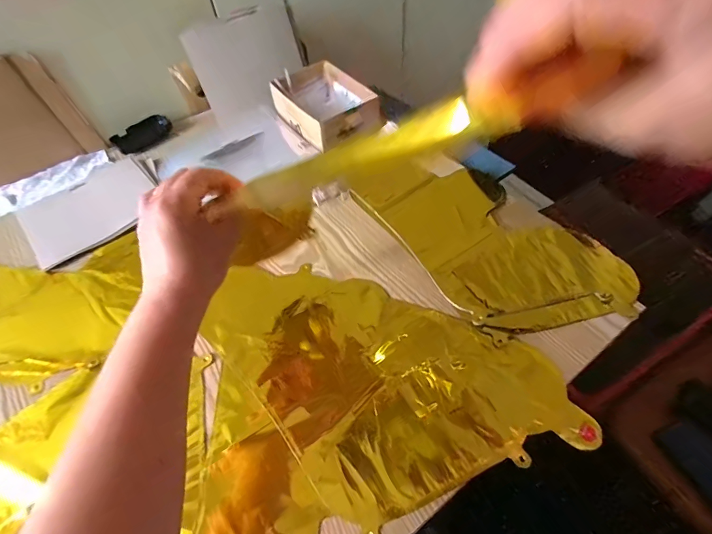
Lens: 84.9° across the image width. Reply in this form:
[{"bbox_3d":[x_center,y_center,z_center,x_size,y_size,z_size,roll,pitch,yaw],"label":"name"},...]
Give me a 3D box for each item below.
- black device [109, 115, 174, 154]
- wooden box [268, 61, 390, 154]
[{"bbox_3d":[-0.405,-0.253,0.744,0.032,0.037,0.106,35,63,28],"label":"black device"},{"bbox_3d":[-0.064,-0.294,0.701,0.130,0.060,0.210,-27,55,-14],"label":"wooden box"}]

